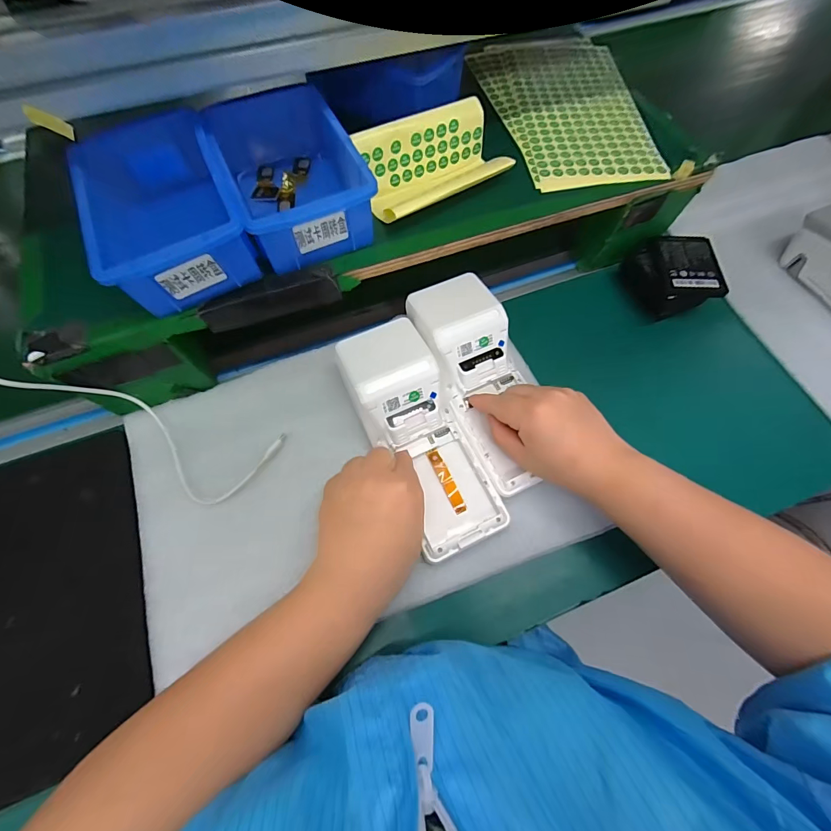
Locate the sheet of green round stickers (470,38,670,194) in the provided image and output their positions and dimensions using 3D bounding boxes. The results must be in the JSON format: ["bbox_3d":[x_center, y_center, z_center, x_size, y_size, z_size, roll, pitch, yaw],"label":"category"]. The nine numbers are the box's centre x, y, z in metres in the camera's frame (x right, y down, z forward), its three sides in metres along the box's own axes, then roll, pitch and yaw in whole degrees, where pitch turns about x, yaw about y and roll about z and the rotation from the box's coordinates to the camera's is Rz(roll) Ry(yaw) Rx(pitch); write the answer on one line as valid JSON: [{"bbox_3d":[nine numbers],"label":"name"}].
[{"bbox_3d":[0.154,-0.317,0.395,0.149,0.004,0.237,-8,67,-4],"label":"sheet of green round stickers"}]

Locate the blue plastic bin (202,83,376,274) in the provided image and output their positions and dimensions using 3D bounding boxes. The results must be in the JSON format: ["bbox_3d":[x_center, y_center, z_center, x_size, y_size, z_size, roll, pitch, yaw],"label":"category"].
[{"bbox_3d":[-0.100,-0.188,0.310,0.099,0.056,0.144,-25,70,-11],"label":"blue plastic bin"}]

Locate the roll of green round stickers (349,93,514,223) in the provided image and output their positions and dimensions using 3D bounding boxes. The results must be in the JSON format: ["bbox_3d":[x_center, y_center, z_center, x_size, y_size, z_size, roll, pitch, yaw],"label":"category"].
[{"bbox_3d":[0.015,-0.213,0.322,0.123,0.041,0.063,-25,70,-11],"label":"roll of green round stickers"}]

